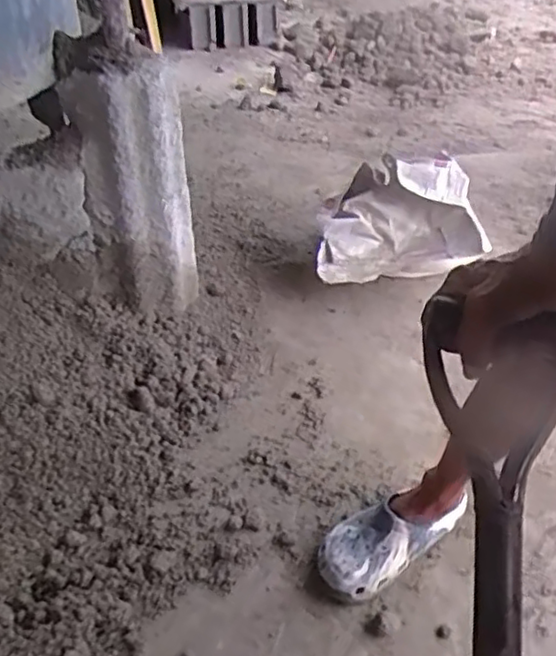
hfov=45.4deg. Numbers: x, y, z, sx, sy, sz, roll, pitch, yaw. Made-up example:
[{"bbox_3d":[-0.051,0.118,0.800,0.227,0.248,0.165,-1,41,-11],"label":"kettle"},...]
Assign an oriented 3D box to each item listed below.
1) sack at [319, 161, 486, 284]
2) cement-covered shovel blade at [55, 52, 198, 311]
[{"bbox_3d":[0.269,-0.241,1.564,0.383,0.236,0.204,-3,37,-5],"label":"sack"},{"bbox_3d":[-0.285,-0.272,1.347,0.224,0.492,0.110,-7,37,-11],"label":"cement-covered shovel blade"}]

